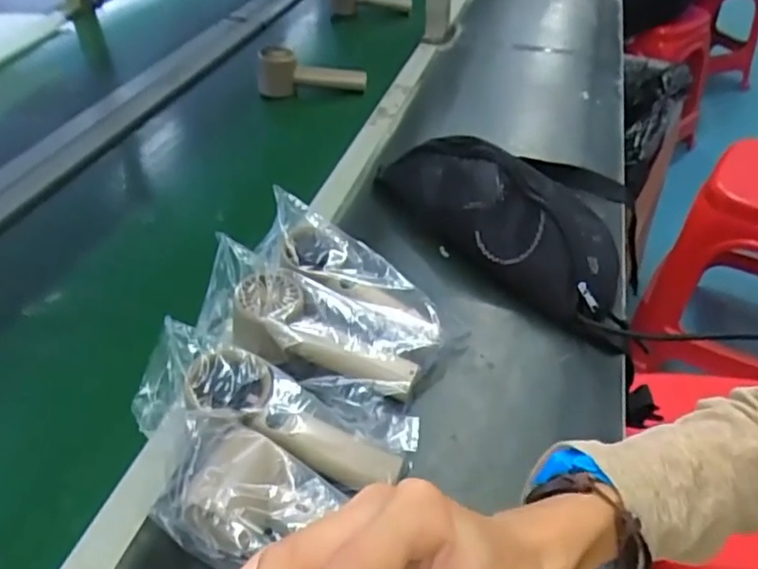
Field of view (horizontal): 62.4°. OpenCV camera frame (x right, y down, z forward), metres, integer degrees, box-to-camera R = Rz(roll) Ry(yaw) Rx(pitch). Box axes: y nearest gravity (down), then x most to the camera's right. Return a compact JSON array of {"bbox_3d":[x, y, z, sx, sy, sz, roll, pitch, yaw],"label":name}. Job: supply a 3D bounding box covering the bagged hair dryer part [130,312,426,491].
[{"bbox_3d":[-0.070,0.095,0.446,0.195,0.070,0.083,20,41,-9],"label":"bagged hair dryer part"}]

